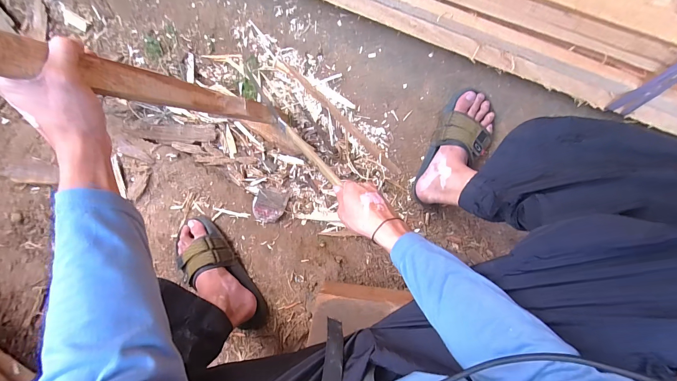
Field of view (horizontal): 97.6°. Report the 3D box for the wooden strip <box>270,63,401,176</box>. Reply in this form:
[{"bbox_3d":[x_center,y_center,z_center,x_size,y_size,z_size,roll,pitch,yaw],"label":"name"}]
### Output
[{"bbox_3d":[0.000,-0.175,0.702,0.390,0.024,0.020,42,91,-1],"label":"wooden strip"}]

